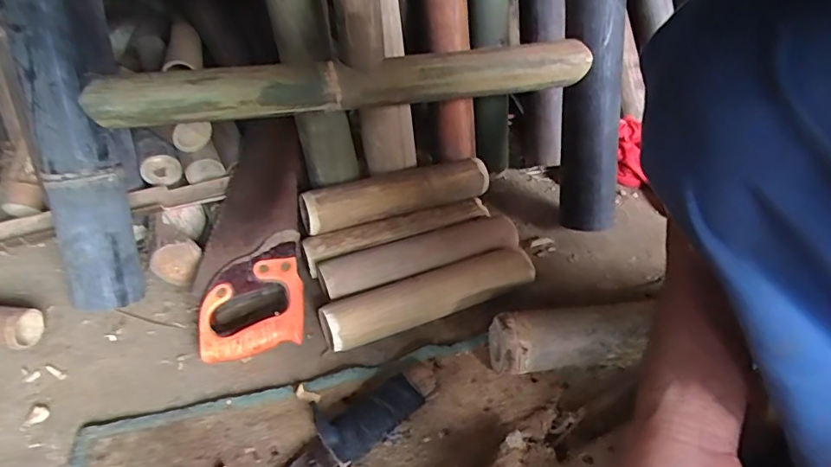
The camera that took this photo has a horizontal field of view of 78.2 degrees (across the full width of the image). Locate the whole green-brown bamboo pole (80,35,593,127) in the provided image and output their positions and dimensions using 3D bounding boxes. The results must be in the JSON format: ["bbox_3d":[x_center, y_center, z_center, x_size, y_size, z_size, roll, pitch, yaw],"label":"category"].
[{"bbox_3d":[-0.064,-0.186,0.630,0.602,0.058,0.047,-9,38,-12],"label":"whole green-brown bamboo pole"}]

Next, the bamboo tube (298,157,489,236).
[{"bbox_3d":[-0.025,-0.055,0.707,0.259,0.059,0.053,-14,40,-18],"label":"bamboo tube"}]

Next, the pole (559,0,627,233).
[{"bbox_3d":[0.240,-0.250,0.691,0.071,0.495,0.068,-3,17,-5],"label":"pole"}]

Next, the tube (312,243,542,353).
[{"bbox_3d":[0.019,0.077,0.628,0.268,0.055,0.057,-16,41,-19],"label":"tube"}]

